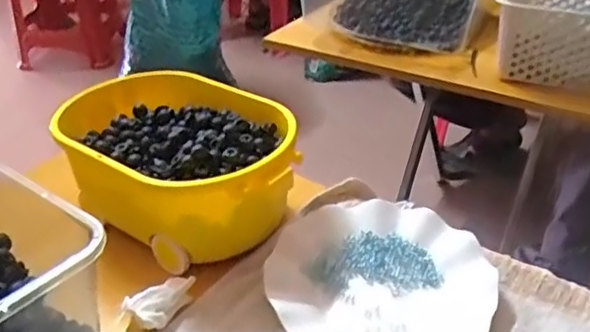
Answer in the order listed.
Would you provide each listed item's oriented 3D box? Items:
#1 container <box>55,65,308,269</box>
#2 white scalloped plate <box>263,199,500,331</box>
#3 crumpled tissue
[{"bbox_3d":[-0.106,-0.004,0.583,0.238,0.090,0.159,20,39,30],"label":"container"},{"bbox_3d":[0.073,0.091,0.518,0.179,0.026,0.176,-1,33,1],"label":"white scalloped plate"},{"bbox_3d":[-0.104,0.112,0.496,0.057,0.023,0.034,-23,38,-29],"label":"crumpled tissue"}]

